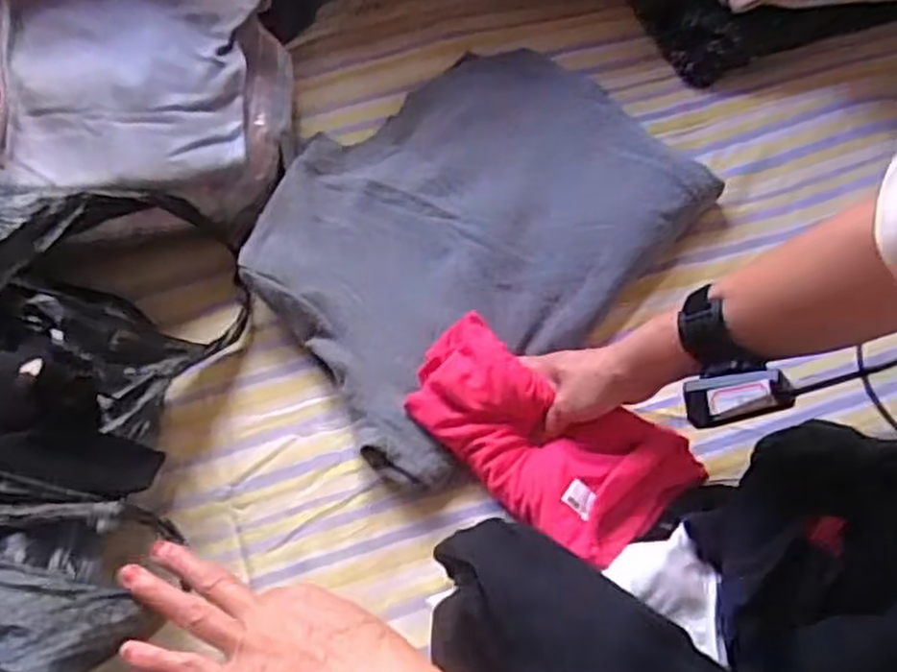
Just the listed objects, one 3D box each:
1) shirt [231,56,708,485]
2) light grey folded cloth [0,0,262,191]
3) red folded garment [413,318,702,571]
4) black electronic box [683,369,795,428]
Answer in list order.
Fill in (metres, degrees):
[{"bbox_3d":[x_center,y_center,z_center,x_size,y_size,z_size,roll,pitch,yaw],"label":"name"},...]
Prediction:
[{"bbox_3d":[0.011,-0.119,0.757,0.347,0.046,0.446,42,72,19],"label":"shirt"},{"bbox_3d":[-0.294,-0.276,0.724,0.242,0.079,0.289,-11,65,-4],"label":"light grey folded cloth"},{"bbox_3d":[0.078,0.088,0.648,0.238,0.037,0.127,32,69,14],"label":"red folded garment"},{"bbox_3d":[0.202,0.043,0.539,0.072,0.028,0.030,-17,59,34],"label":"black electronic box"}]

